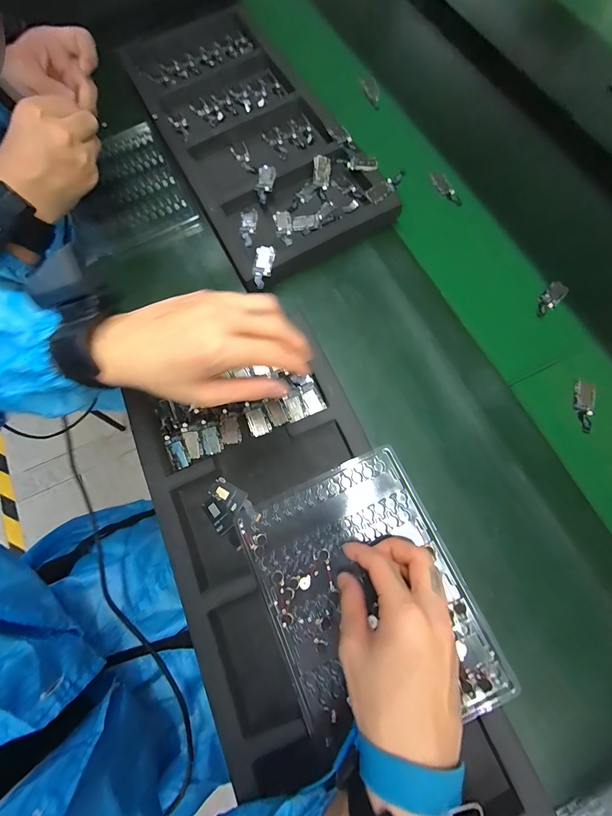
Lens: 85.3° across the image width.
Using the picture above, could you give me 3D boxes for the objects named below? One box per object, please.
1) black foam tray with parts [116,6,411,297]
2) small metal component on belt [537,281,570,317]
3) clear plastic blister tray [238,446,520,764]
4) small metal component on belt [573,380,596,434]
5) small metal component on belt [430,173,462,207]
[{"bbox_3d":[-0.087,-0.406,0.486,0.221,0.040,0.514,-27,74,-7],"label":"black foam tray with parts"},{"bbox_3d":[0.301,-0.134,0.409,0.023,0.006,0.056,42,78,13],"label":"small metal component on belt"},{"bbox_3d":[0.050,0.162,0.292,0.166,0.018,0.211,-24,73,-5],"label":"clear plastic blister tray"},{"bbox_3d":[0.307,-0.001,0.366,0.020,0.006,0.057,9,73,4],"label":"small metal component on belt"},{"bbox_3d":[0.196,-0.305,0.463,0.058,0.005,0.021,45,79,-2],"label":"small metal component on belt"}]

